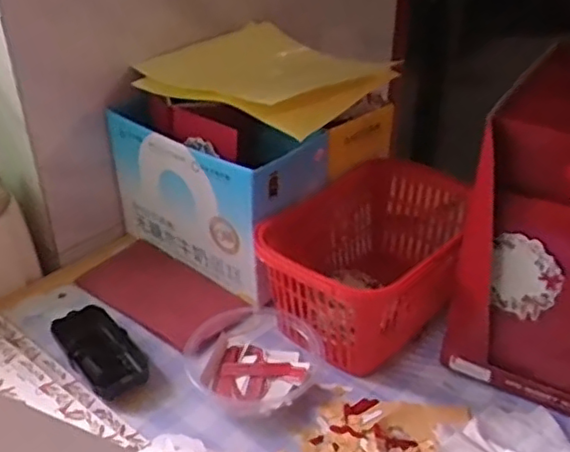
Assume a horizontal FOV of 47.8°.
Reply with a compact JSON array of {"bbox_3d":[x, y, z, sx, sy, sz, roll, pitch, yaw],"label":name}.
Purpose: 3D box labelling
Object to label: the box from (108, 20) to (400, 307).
[{"bbox_3d":[-0.034,-0.079,0.743,0.250,0.201,0.256,26,40,35],"label":"box"}]

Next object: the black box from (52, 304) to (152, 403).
[{"bbox_3d":[-0.166,0.111,0.584,0.059,0.027,0.116,-20,38,-29],"label":"black box"}]

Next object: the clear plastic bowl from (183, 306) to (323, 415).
[{"bbox_3d":[-0.029,0.117,0.569,0.109,0.043,0.114,0,32,0],"label":"clear plastic bowl"}]

